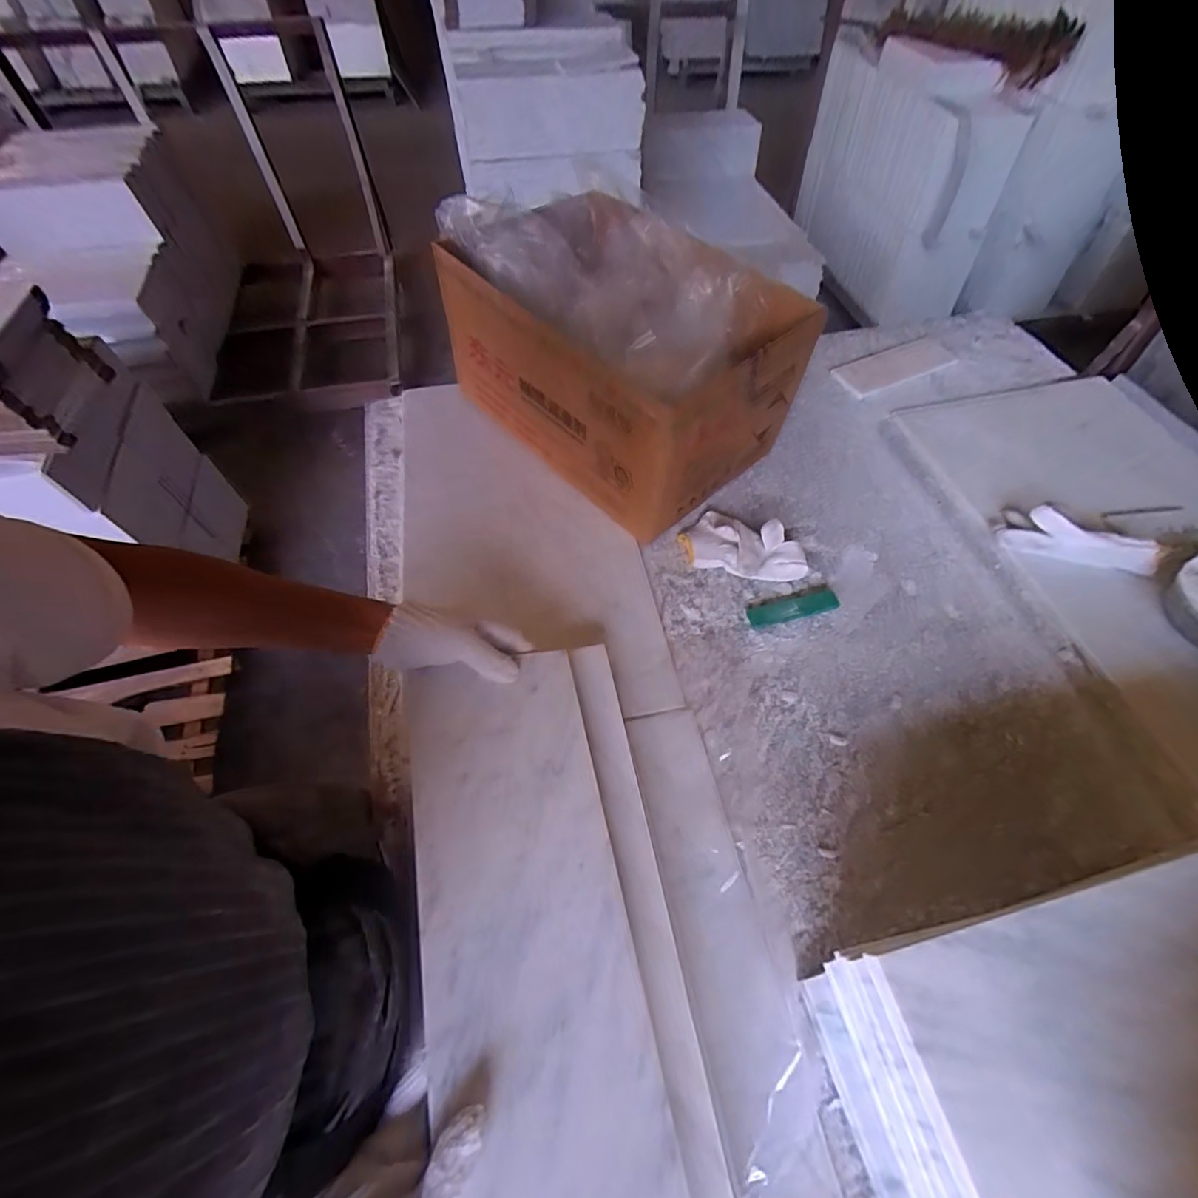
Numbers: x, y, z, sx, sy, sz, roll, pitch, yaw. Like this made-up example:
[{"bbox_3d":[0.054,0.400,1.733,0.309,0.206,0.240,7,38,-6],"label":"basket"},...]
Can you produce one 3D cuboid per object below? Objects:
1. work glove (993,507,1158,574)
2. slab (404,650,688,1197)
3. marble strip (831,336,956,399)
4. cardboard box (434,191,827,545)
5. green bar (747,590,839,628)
[{"bbox_3d":[0.617,-0.070,0.671,0.179,0.045,0.070,22,59,14],"label":"work glove"},{"bbox_3d":[-0.051,0.250,0.380,0.150,0.011,0.437,-4,59,-19],"label":"slab"},{"bbox_3d":[0.521,-0.411,0.913,0.229,0.013,0.088,-20,58,-12],"label":"marble strip"},{"bbox_3d":[0.031,-0.339,0.724,0.304,0.224,0.431,-36,63,-21],"label":"cardboard box"},{"bbox_3d":[0.242,0.010,0.641,0.119,0.014,0.028,-13,57,-8],"label":"green bar"}]

